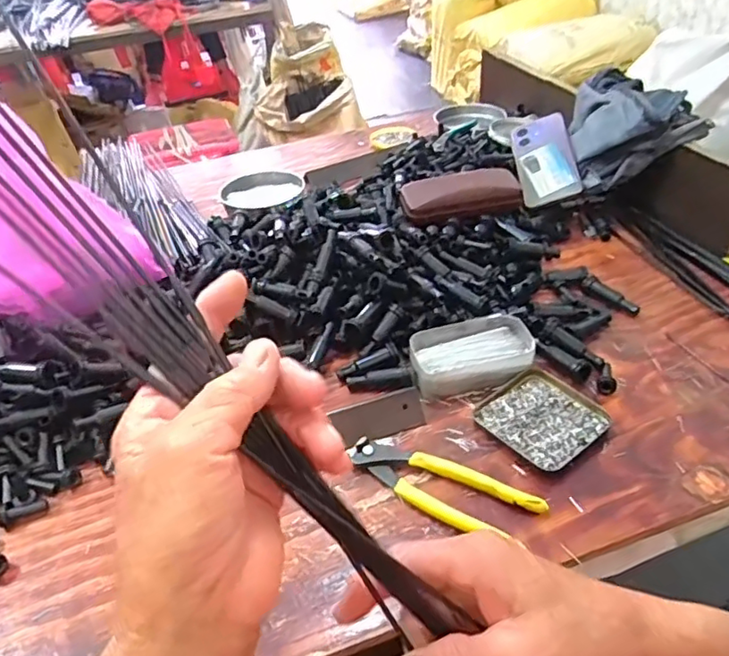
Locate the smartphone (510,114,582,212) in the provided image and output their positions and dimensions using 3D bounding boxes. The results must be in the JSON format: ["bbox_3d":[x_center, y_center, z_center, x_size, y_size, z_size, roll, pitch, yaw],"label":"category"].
[{"bbox_3d":[0.253,-0.239,0.830,0.077,0.014,0.155,-19,57,28],"label":"smartphone"}]

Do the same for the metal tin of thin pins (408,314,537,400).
[{"bbox_3d":[0.106,0.022,0.604,0.122,0.032,0.076,-13,40,-9],"label":"metal tin of thin pins"}]

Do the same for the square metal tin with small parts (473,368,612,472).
[{"bbox_3d":[0.165,0.082,0.551,0.098,0.008,0.098,-30,49,-26],"label":"square metal tin with small parts"}]

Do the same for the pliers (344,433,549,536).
[{"bbox_3d":[0.061,0.131,0.497,0.166,0.014,0.051,21,48,24],"label":"pliers"}]

